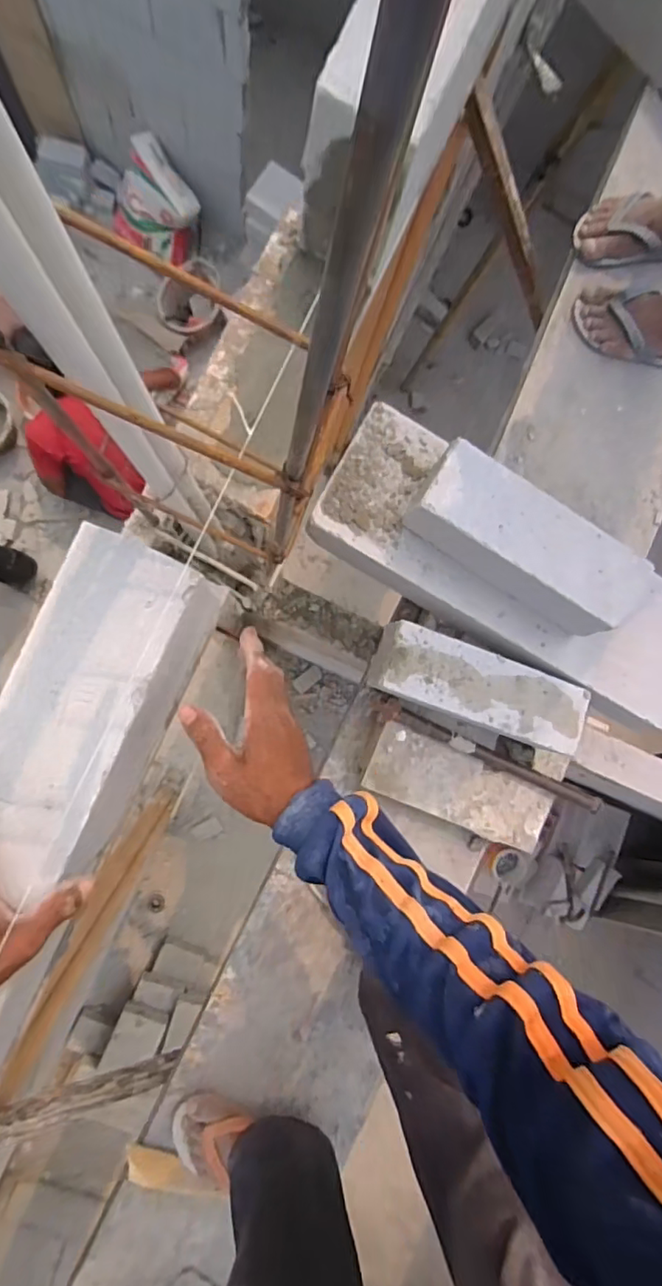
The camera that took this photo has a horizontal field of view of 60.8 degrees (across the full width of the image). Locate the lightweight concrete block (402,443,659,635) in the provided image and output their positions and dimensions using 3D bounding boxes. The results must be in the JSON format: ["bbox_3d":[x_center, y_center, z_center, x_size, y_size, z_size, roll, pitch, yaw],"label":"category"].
[{"bbox_3d":[0.252,-0.130,0.734,0.295,0.105,0.103,31,85,-6],"label":"lightweight concrete block"}]

